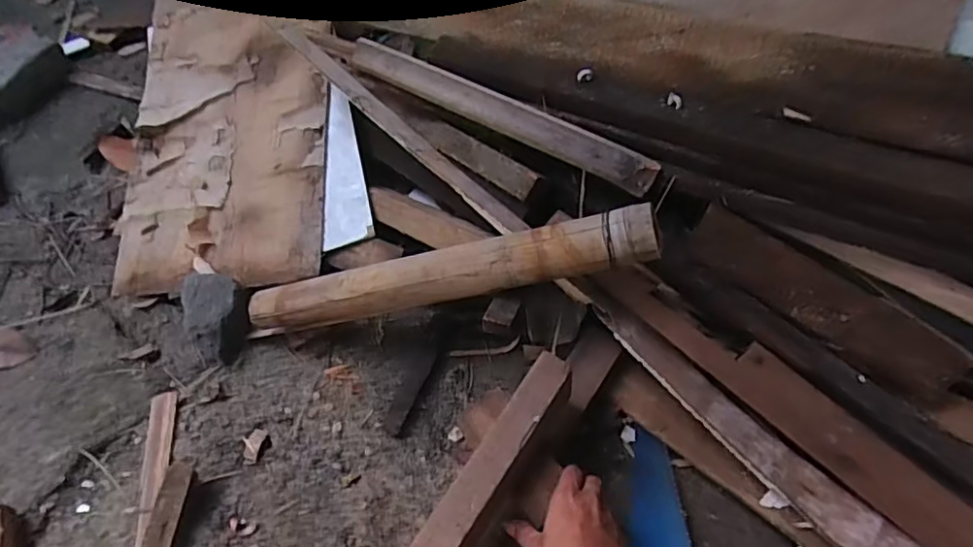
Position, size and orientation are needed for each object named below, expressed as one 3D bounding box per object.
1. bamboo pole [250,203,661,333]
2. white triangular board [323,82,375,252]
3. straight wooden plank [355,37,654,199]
[{"bbox_3d":[-0.064,0.006,0.718,0.528,0.059,0.058,-12,54,19],"label":"bamboo pole"},{"bbox_3d":[-0.210,-0.162,0.890,0.071,0.006,0.249,-7,77,10],"label":"white triangular board"},{"bbox_3d":[0.010,-0.215,0.779,0.451,0.032,0.042,29,62,18],"label":"straight wooden plank"}]

